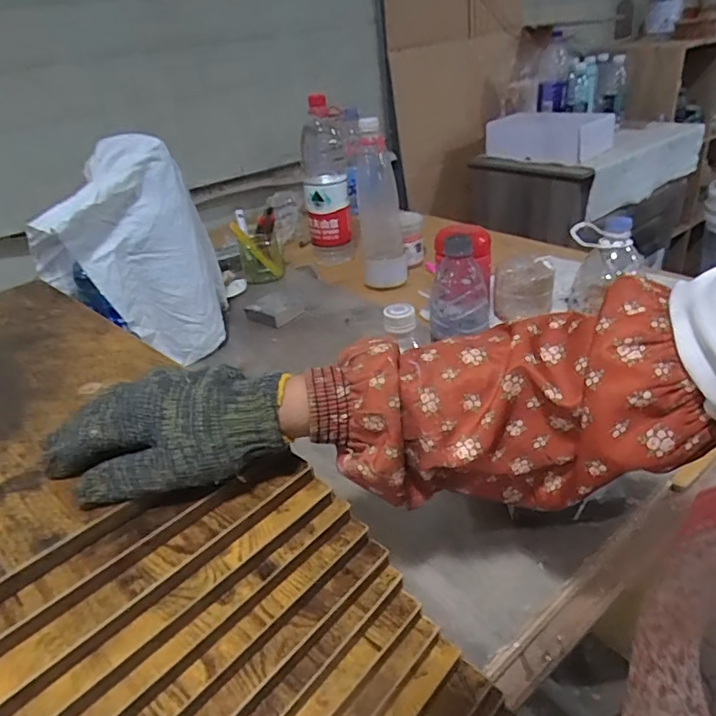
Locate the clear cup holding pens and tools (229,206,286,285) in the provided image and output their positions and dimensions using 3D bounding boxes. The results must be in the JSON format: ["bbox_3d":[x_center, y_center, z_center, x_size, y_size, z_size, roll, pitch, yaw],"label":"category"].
[{"bbox_3d":[-0.193,-0.216,1.057,0.084,0.127,0.096,-9,30,-5],"label":"clear cup holding pens and tools"}]

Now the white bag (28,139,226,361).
[{"bbox_3d":[-0.316,-0.136,0.757,0.220,0.280,0.099,-18,32,-20],"label":"white bag"}]

